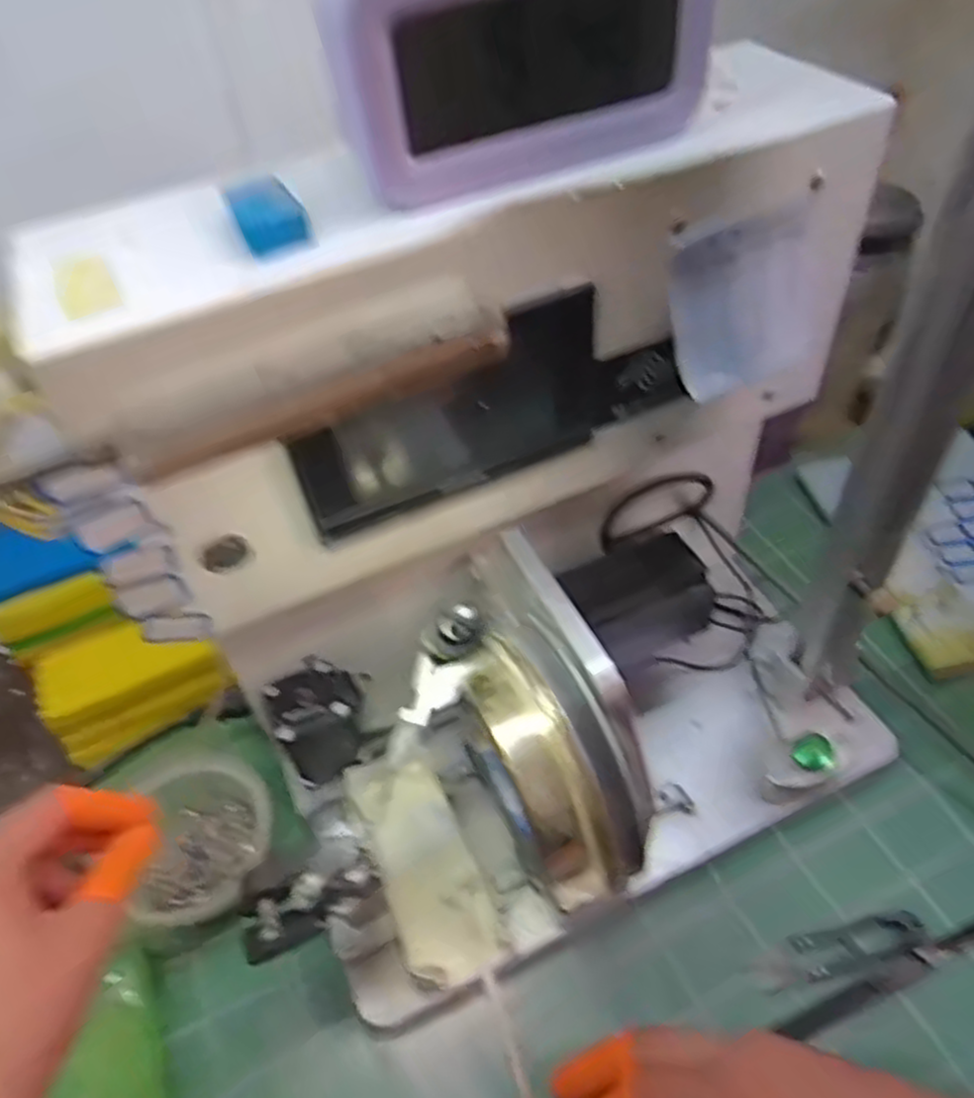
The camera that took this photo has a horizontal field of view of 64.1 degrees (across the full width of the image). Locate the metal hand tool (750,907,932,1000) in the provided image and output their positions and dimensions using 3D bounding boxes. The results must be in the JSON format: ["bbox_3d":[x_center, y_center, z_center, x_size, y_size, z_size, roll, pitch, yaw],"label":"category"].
[{"bbox_3d":[0.190,0.214,0.417,0.093,0.021,0.024,-12,48,-5],"label":"metal hand tool"}]

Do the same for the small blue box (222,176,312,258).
[{"bbox_3d":[-0.078,-0.119,0.277,0.023,0.014,0.027,-23,50,-14],"label":"small blue box"}]

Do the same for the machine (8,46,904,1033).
[{"bbox_3d":[0.032,0.023,0.376,0.340,0.339,0.223,-26,51,-17],"label":"machine"}]

